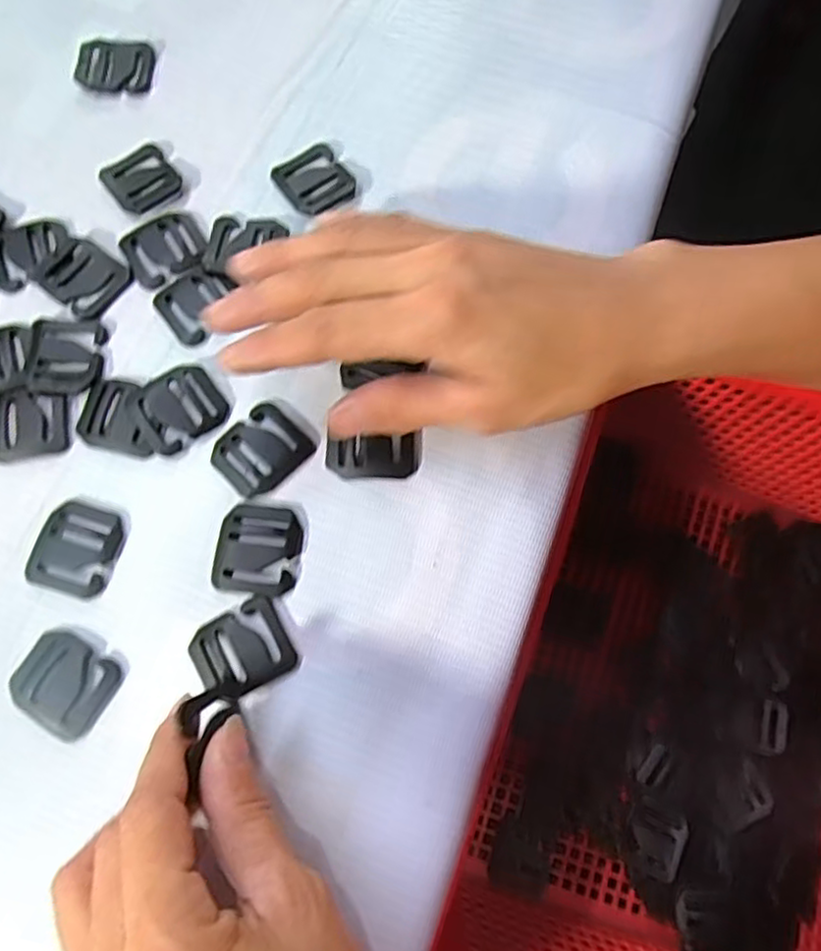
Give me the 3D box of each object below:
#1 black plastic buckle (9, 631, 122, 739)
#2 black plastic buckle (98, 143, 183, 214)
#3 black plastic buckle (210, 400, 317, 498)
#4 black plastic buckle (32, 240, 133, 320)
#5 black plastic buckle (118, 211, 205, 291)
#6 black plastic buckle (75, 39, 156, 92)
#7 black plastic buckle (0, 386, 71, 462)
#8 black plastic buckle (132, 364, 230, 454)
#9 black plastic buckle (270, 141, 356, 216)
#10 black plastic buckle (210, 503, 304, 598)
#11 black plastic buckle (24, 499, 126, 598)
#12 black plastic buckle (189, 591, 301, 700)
[{"bbox_3d":[-0.128,0.077,0.246,0.036,0.004,0.031,31,77,10],"label":"black plastic buckle"},{"bbox_3d":[-0.123,-0.135,0.306,0.029,0.004,0.035,-37,76,-8],"label":"black plastic buckle"},{"bbox_3d":[-0.060,-0.011,0.268,0.036,0.004,0.031,-40,76,-9],"label":"black plastic buckle"},{"bbox_3d":[-0.144,-0.088,0.292,0.034,0.004,0.030,37,78,12],"label":"black plastic buckle"},{"bbox_3d":[-0.110,-0.102,0.295,0.034,0.004,0.032,-31,75,-7],"label":"black plastic buckle"},{"bbox_3d":[-0.144,-0.201,0.326,0.035,0.006,0.030,-1,74,2],"label":"black plastic buckle"},{"bbox_3d":[-0.160,-0.022,0.274,0.036,0.004,0.030,-8,74,0],"label":"black plastic buckle"},{"bbox_3d":[-0.094,-0.028,0.272,0.033,0.008,0.030,-32,75,-7],"label":"black plastic buckle"},{"bbox_3d":[-0.043,-0.134,0.302,0.030,0.006,0.037,-35,76,-8],"label":"black plastic buckle"},{"bbox_3d":[-0.059,0.028,0.258,0.031,0.004,0.034,6,74,4],"label":"black plastic buckle"},{"bbox_3d":[-0.131,0.028,0.261,0.031,0.005,0.035,15,75,6],"label":"black plastic buckle"},{"bbox_3d":[-0.062,0.064,0.246,0.033,0.006,0.030,-29,75,-6],"label":"black plastic buckle"}]

